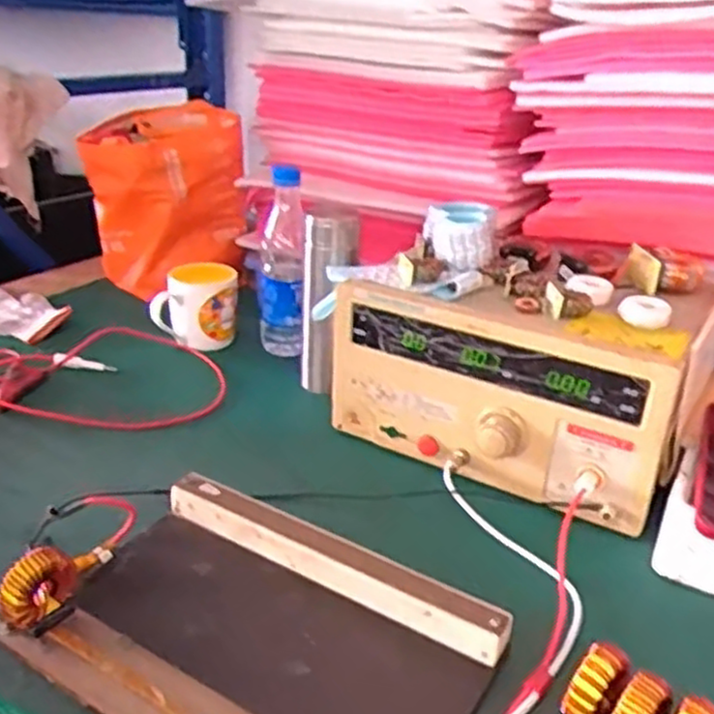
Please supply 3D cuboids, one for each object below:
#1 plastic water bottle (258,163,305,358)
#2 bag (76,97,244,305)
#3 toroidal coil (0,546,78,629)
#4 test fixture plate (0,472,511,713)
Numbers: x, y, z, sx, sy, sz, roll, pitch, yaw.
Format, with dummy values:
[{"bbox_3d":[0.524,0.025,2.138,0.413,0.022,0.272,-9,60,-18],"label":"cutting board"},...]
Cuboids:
[{"bbox_3d":[-0.092,-0.112,0.922,0.057,0.224,0.057,0,26,-4],"label":"plastic water bottle"},{"bbox_3d":[-0.270,-0.225,1.099,0.144,0.231,0.233,22,32,35],"label":"bag"},{"bbox_3d":[-0.213,0.152,0.508,0.020,0.048,0.053,17,30,28],"label":"toroidal coil"},{"bbox_3d":[-0.069,0.188,0.521,0.299,0.031,0.198,17,30,28],"label":"test fixture plate"}]

